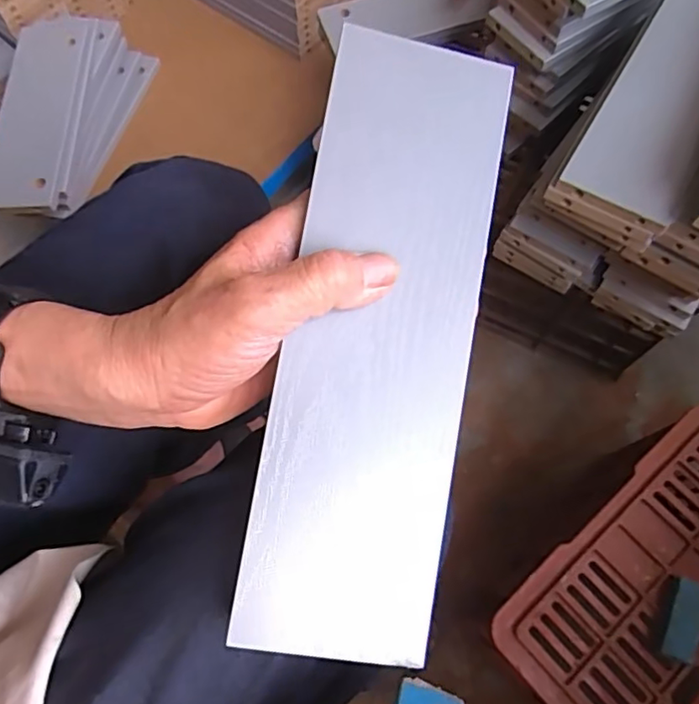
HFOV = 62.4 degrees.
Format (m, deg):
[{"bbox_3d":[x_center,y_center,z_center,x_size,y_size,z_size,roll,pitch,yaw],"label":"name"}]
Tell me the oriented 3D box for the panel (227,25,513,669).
[{"bbox_3d":[0.014,-0.006,0.246,0.081,0.006,0.260,11,85,-7],"label":"panel"}]

